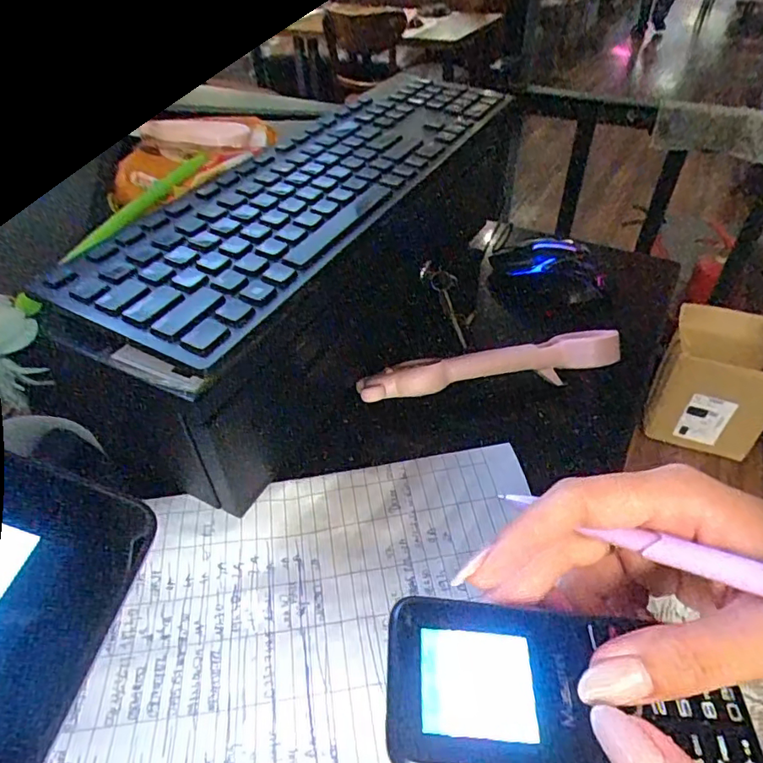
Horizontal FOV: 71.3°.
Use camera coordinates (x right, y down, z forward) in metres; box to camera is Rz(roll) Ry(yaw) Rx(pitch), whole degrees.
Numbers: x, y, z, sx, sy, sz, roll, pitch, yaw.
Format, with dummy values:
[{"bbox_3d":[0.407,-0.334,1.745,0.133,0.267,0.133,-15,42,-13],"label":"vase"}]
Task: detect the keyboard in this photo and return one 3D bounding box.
[{"bbox_3d":[-0.042,-0.139,0.371,0.122,0.028,0.411,21,48,22],"label":"keyboard"}]

